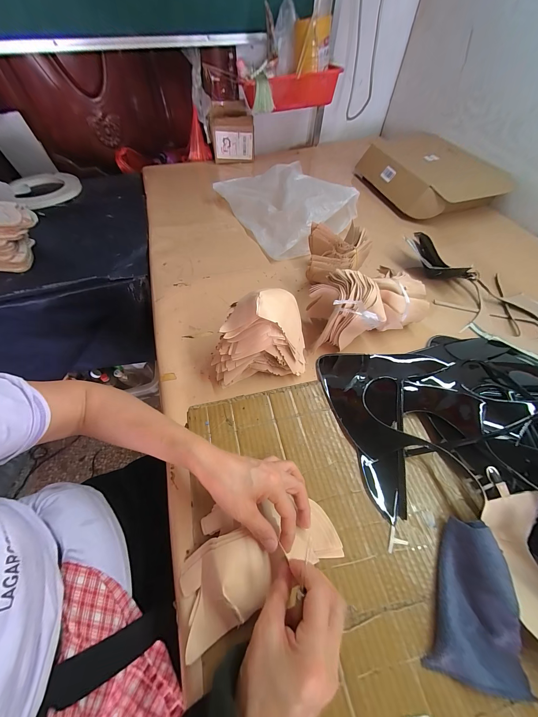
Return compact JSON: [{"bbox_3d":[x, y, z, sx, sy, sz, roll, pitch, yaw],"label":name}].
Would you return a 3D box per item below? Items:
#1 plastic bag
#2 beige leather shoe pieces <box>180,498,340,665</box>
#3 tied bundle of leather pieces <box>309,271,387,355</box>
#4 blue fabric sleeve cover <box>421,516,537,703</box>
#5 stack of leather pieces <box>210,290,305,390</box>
[{"bbox_3d":[0.050,-0.449,0.693,0.260,0.111,0.357,-23,59,-16],"label":"plastic bag"},{"bbox_3d":[-0.008,0.226,0.284,0.183,0.040,0.110,-12,57,-12],"label":"beige leather shoe pieces"},{"bbox_3d":[0.134,-0.081,0.444,0.106,0.115,0.114,-3,56,-3],"label":"tied bundle of leather pieces"},{"bbox_3d":[0.224,0.257,0.263,0.086,0.041,0.136,14,57,9],"label":"blue fabric sleeve cover"},{"bbox_3d":[-0.019,-0.032,0.398,0.153,0.132,0.089,-9,57,-7],"label":"stack of leather pieces"}]

